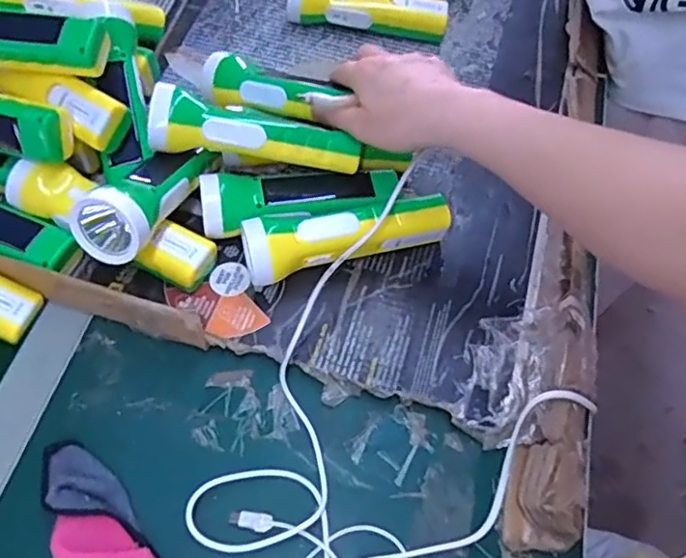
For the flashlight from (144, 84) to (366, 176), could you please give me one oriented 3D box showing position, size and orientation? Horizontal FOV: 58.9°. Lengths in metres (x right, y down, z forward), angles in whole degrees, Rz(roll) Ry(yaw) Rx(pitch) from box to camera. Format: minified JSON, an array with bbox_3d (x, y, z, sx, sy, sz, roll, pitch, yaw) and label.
[{"bbox_3d":[-0.068,-0.113,0.480,0.165,0.049,0.044,6,60,2],"label":"flashlight"}]

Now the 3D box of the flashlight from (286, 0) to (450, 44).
[{"bbox_3d":[0.026,-0.283,0.638,0.166,0.043,0.042,8,61,2],"label":"flashlight"}]

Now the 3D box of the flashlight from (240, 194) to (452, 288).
[{"bbox_3d":[0.002,-0.038,0.491,0.164,0.052,0.050,-16,63,-11],"label":"flashlight"}]

